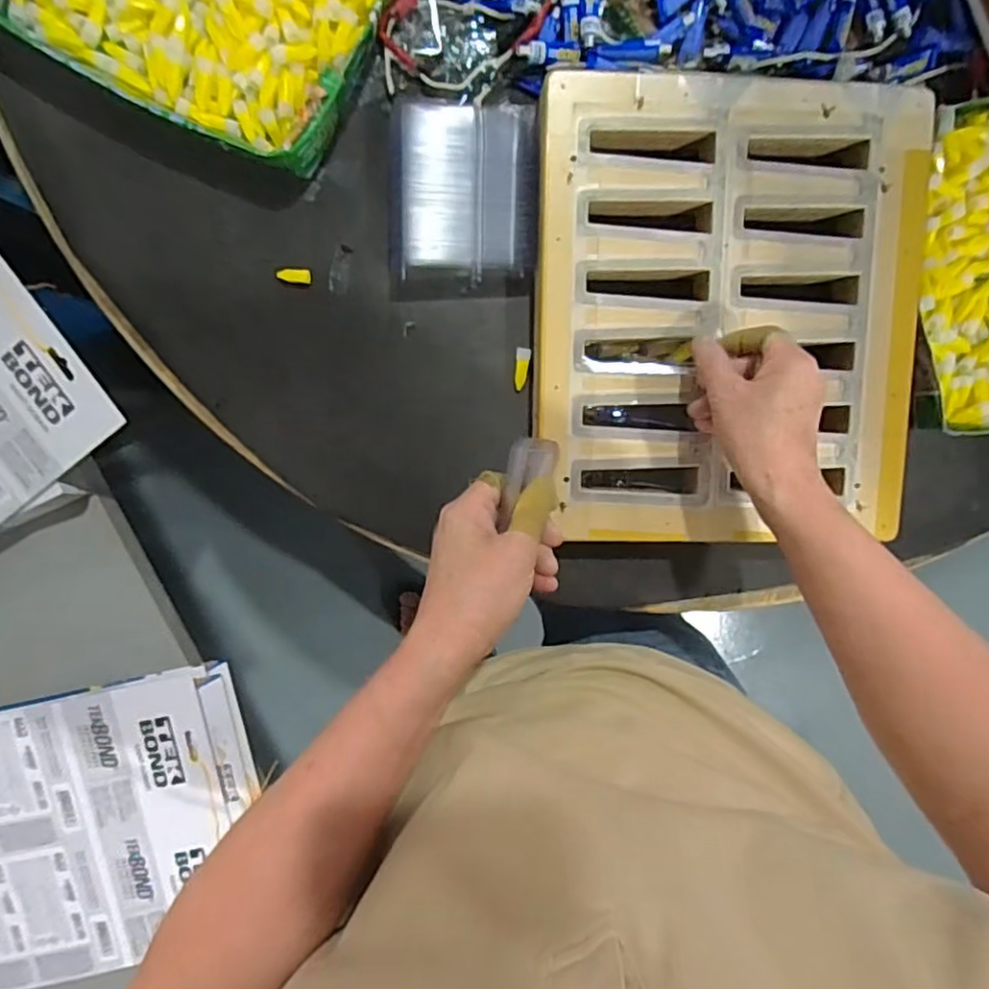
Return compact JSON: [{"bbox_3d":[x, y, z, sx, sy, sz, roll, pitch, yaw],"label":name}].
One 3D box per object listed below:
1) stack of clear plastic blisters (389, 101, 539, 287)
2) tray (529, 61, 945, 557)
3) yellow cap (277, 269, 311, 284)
[{"bbox_3d":[-0.022,-0.229,0.483,0.110,0.029,0.121,0,98,-2],"label":"stack of clear plastic blisters"},{"bbox_3d":[0.179,-0.135,0.495,0.292,0.031,0.337,1,98,-2],"label":"tray"},{"bbox_3d":[-0.154,-0.168,0.496,0.025,0.005,0.010,2,97,-2],"label":"yellow cap"}]

